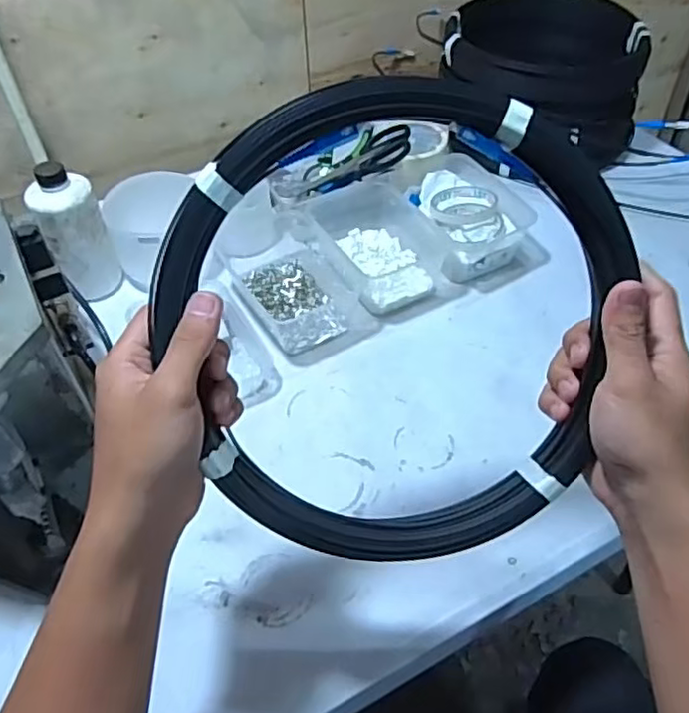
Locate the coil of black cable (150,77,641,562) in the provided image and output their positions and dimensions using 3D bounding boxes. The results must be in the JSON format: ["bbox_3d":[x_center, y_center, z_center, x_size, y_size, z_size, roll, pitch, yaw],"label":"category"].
[{"bbox_3d":[0.027,-0.012,0.364,0.256,0.275,0.022,8,12,-7],"label":"coil of black cable"}]

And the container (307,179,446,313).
[{"bbox_3d":[0.042,-0.144,0.805,0.130,0.059,0.199,-16,49,-13],"label":"container"}]

